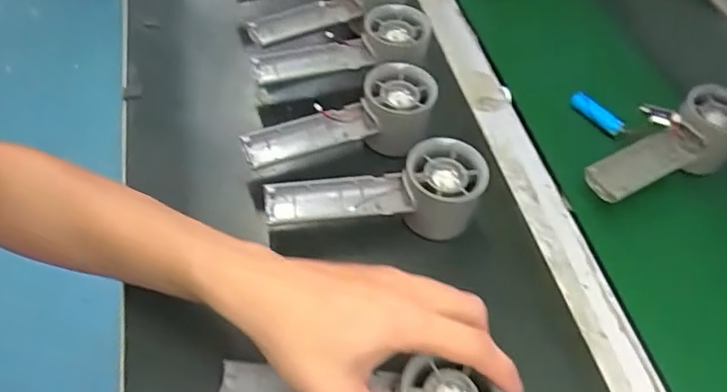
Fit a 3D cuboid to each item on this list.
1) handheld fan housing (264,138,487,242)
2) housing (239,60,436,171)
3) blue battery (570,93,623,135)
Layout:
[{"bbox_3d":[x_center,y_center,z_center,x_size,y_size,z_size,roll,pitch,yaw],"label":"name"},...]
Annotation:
[{"bbox_3d":[0.009,-0.005,0.421,0.157,0.050,0.058,2,53,-3],"label":"handheld fan housing"},{"bbox_3d":[-0.016,-0.058,0.465,0.155,0.051,0.060,-17,56,1],"label":"housing"},{"bbox_3d":[0.212,-0.075,0.515,0.051,0.015,0.018,35,59,20],"label":"blue battery"}]

